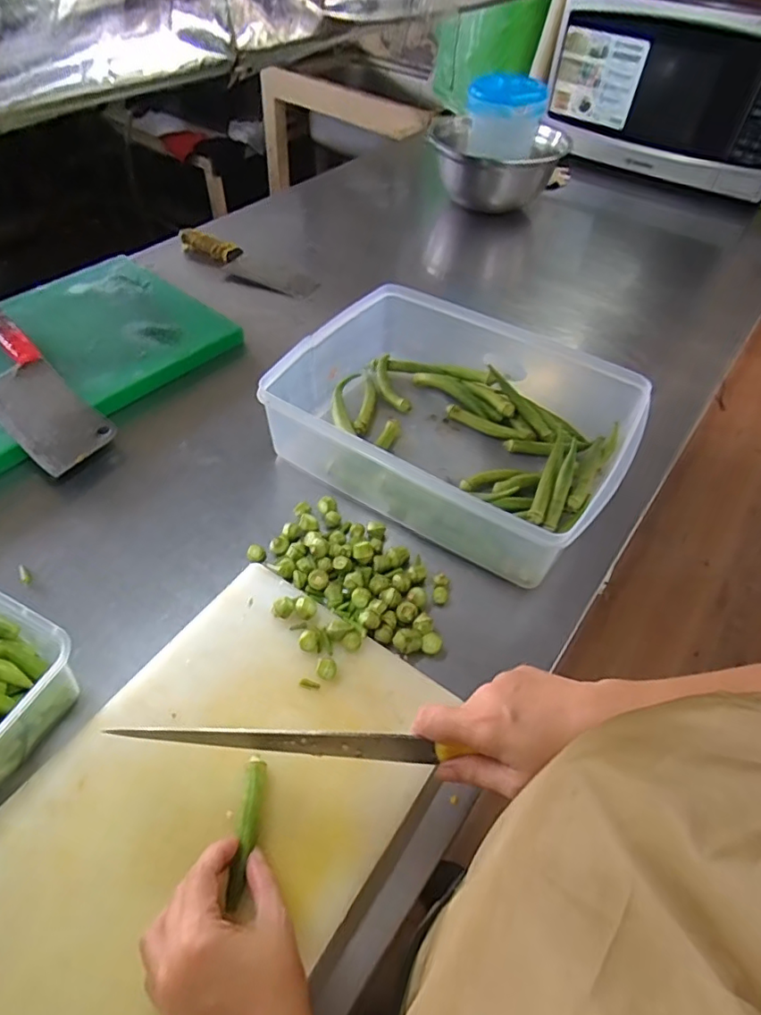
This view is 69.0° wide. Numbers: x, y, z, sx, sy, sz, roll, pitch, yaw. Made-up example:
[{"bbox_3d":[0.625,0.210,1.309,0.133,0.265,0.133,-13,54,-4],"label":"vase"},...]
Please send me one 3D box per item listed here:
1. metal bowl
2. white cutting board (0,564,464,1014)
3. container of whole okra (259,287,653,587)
[{"bbox_3d":[0.231,-0.680,1.125,0.264,0.144,0.235,13,52,7],"label":"metal bowl"},{"bbox_3d":[-0.148,0.244,0.394,0.242,0.024,0.422,29,53,20],"label":"white cutting board"},{"bbox_3d":[0.075,-0.101,0.643,0.380,0.111,0.292,24,52,16],"label":"container of whole okra"}]

